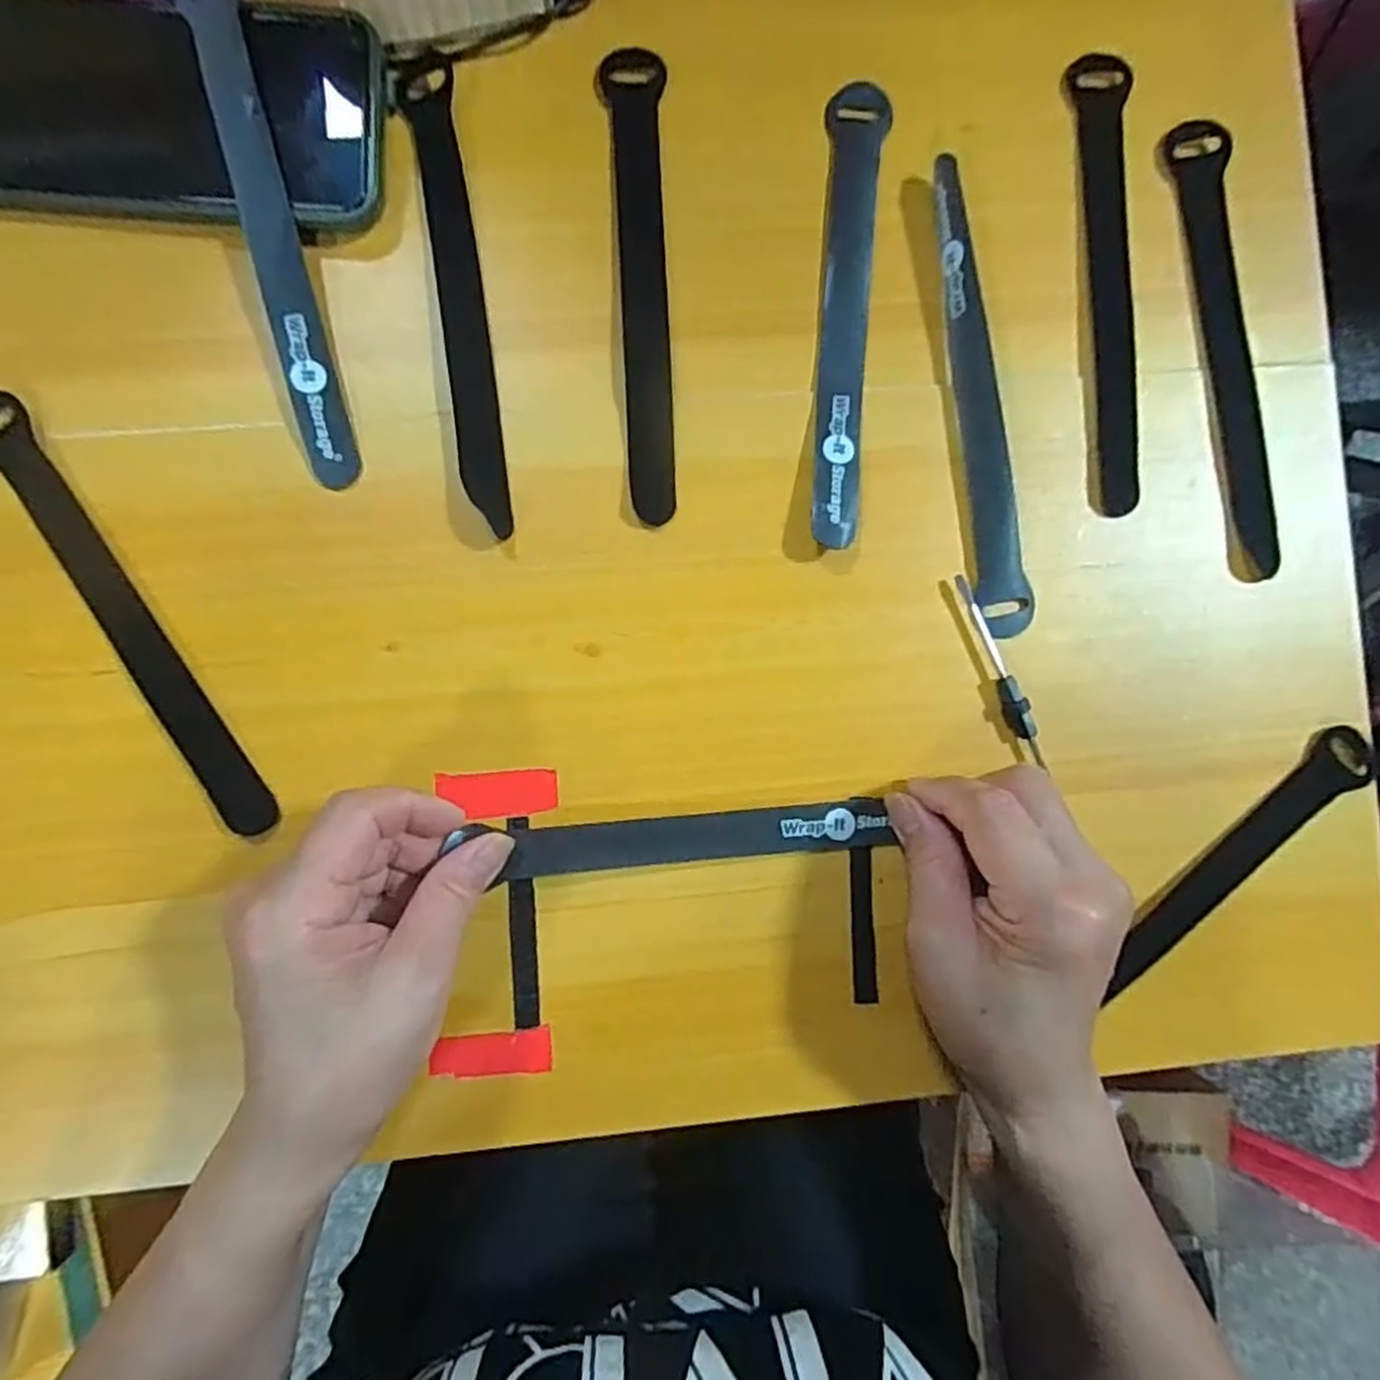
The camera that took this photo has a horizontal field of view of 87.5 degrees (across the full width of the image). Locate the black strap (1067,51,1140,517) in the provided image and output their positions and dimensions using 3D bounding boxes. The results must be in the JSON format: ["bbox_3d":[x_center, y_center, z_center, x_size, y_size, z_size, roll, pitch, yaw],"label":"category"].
[{"bbox_3d":[0.180,-0.174,0.308,0.023,0.004,0.195,-1,89,-4],"label":"black strap"}]

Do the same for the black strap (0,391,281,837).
[{"bbox_3d":[-0.224,-0.028,0.284,0.022,0.005,0.198,-32,90,-8],"label":"black strap"}]

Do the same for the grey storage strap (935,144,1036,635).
[{"bbox_3d":[0.117,-0.119,0.299,0.022,0.014,0.192,-12,90,-4],"label":"grey storage strap"}]

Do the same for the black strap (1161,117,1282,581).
[{"bbox_3d":[0.232,-0.147,0.309,0.022,0.004,0.194,-8,90,-4],"label":"black strap"}]

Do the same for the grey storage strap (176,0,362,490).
[{"bbox_3d":[-0.164,-0.184,0.282,0.020,0.015,0.207,-13,90,-4],"label":"grey storage strap"}]

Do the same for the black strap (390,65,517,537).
[{"bbox_3d":[-0.094,-0.159,0.290,0.020,0.006,0.194,-9,90,-4],"label":"black strap"}]

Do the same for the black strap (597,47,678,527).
[{"bbox_3d":[-0.020,-0.167,0.296,0.025,0.004,0.196,-1,89,-4],"label":"black strap"}]

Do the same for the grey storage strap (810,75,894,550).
[{"bbox_3d":[0.065,-0.157,0.298,0.023,0.009,0.193,5,89,-4],"label":"grey storage strap"}]

